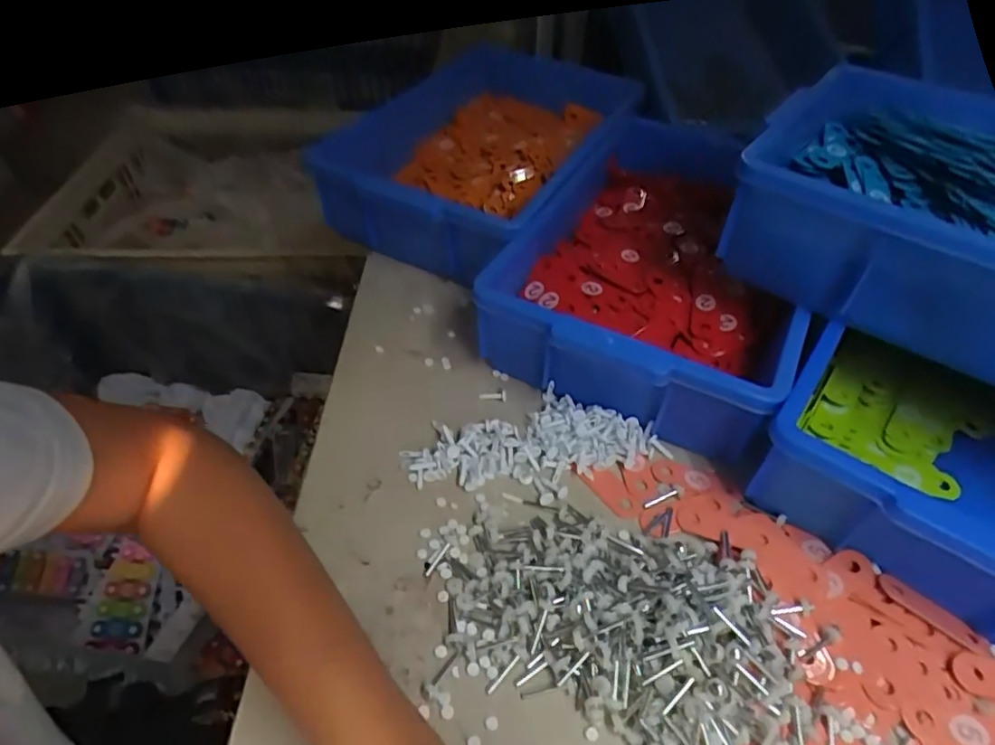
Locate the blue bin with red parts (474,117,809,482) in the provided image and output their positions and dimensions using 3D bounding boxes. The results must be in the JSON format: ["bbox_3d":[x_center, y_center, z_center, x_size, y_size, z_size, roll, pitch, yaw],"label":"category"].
[{"bbox_3d":[0.156,-0.098,0.535,0.230,0.094,0.332,21,52,18],"label":"blue bin with red parts"}]

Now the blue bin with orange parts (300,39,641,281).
[{"bbox_3d":[-0.016,-0.231,0.631,0.224,0.096,0.322,25,53,20],"label":"blue bin with orange parts"}]

